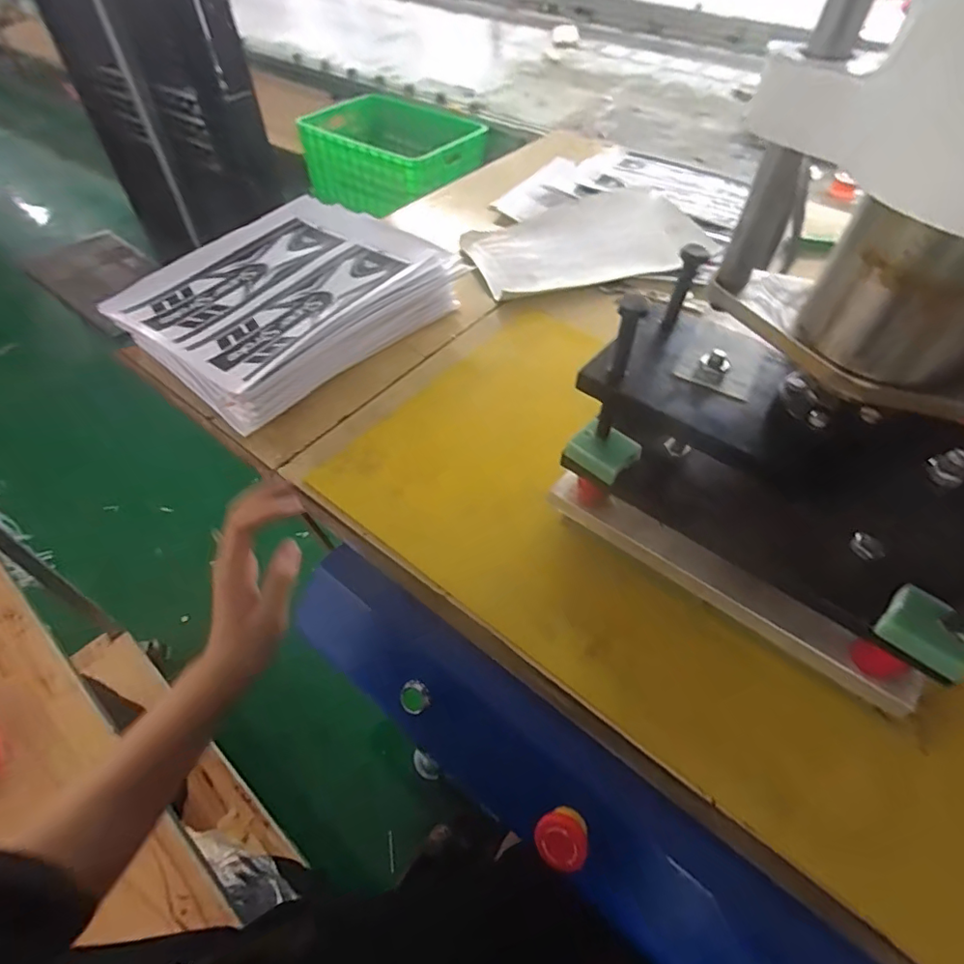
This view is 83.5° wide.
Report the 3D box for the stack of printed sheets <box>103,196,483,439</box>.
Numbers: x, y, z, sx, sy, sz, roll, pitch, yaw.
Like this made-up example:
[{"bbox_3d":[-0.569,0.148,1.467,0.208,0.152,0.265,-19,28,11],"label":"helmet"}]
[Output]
[{"bbox_3d":[-0.234,-0.226,0.683,0.257,0.078,0.351,35,59,24],"label":"stack of printed sheets"}]

